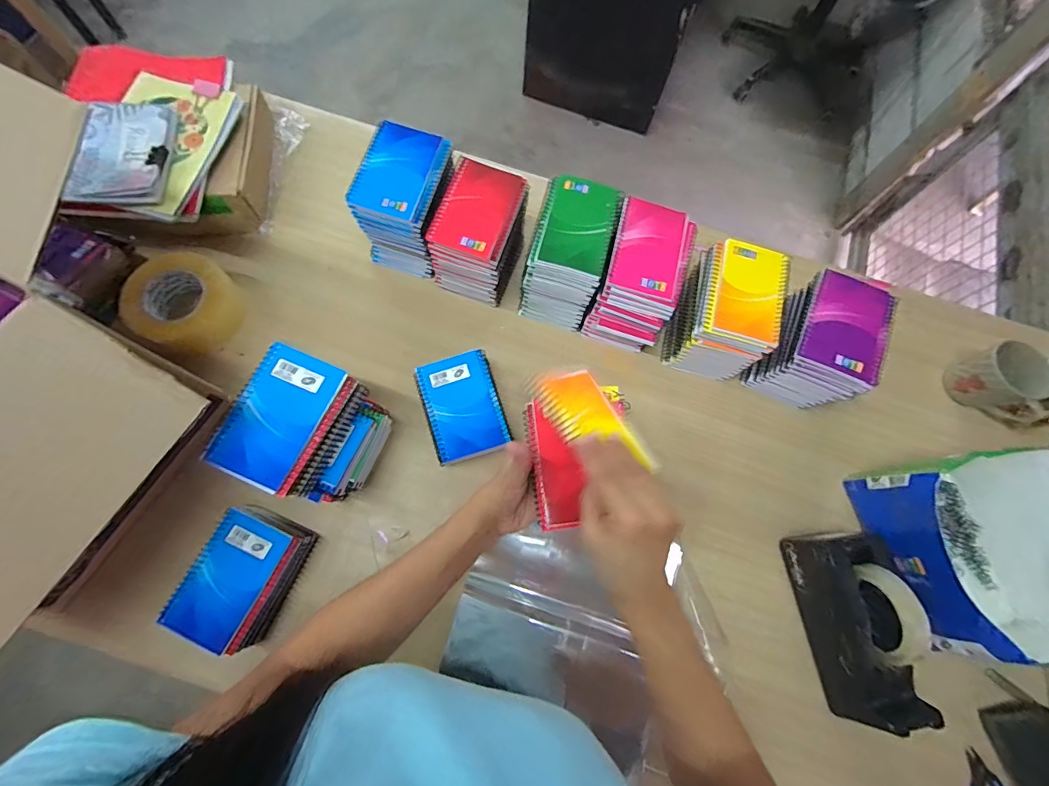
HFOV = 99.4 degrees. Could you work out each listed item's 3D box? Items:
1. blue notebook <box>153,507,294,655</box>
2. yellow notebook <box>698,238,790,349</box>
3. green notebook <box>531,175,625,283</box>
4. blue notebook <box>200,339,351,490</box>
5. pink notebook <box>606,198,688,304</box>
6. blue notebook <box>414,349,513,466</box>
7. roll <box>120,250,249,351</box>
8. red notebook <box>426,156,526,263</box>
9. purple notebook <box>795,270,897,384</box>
[{"bbox_3d":[-0.333,0.209,0.499,0.082,0.011,0.132,24,73,5],"label":"blue notebook"},{"bbox_3d":[0.276,-0.127,0.553,0.094,0.014,0.133,17,73,3],"label":"yellow notebook"},{"bbox_3d":[0.069,-0.206,0.547,0.084,0.016,0.127,17,73,3],"label":"green notebook"},{"bbox_3d":[-0.239,0.022,0.430,0.080,0.011,0.132,23,73,5],"label":"blue notebook"},{"bbox_3d":[0.154,-0.181,0.548,0.082,0.015,0.125,15,73,3],"label":"pink notebook"},{"bbox_3d":[-0.079,0.016,0.576,0.097,0.020,0.133,-16,74,-7],"label":"blue notebook"},{"bbox_3d":[-0.459,-0.123,0.608,0.124,0.067,0.121,1,72,-2],"label":"roll"},{"bbox_3d":[-0.057,-0.229,0.552,0.088,0.015,0.129,16,73,3],"label":"red notebook"},{"bbox_3d":[0.390,-0.080,0.531,0.096,0.017,0.119,24,78,2],"label":"purple notebook"}]

